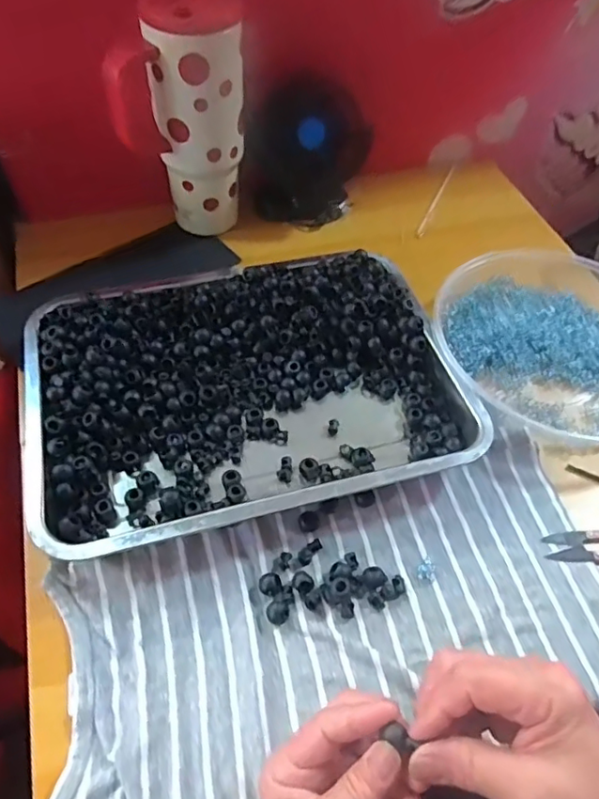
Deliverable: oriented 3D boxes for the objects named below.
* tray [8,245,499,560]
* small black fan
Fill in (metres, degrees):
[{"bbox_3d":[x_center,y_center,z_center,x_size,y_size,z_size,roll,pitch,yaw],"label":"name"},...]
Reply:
[{"bbox_3d":[-0.045,-0.011,0.474,0.340,0.045,0.244,-13,57,-12],"label":"tray"},{"bbox_3d":[0.009,-0.262,0.606,0.125,0.133,0.066,4,55,0],"label":"small black fan"}]

